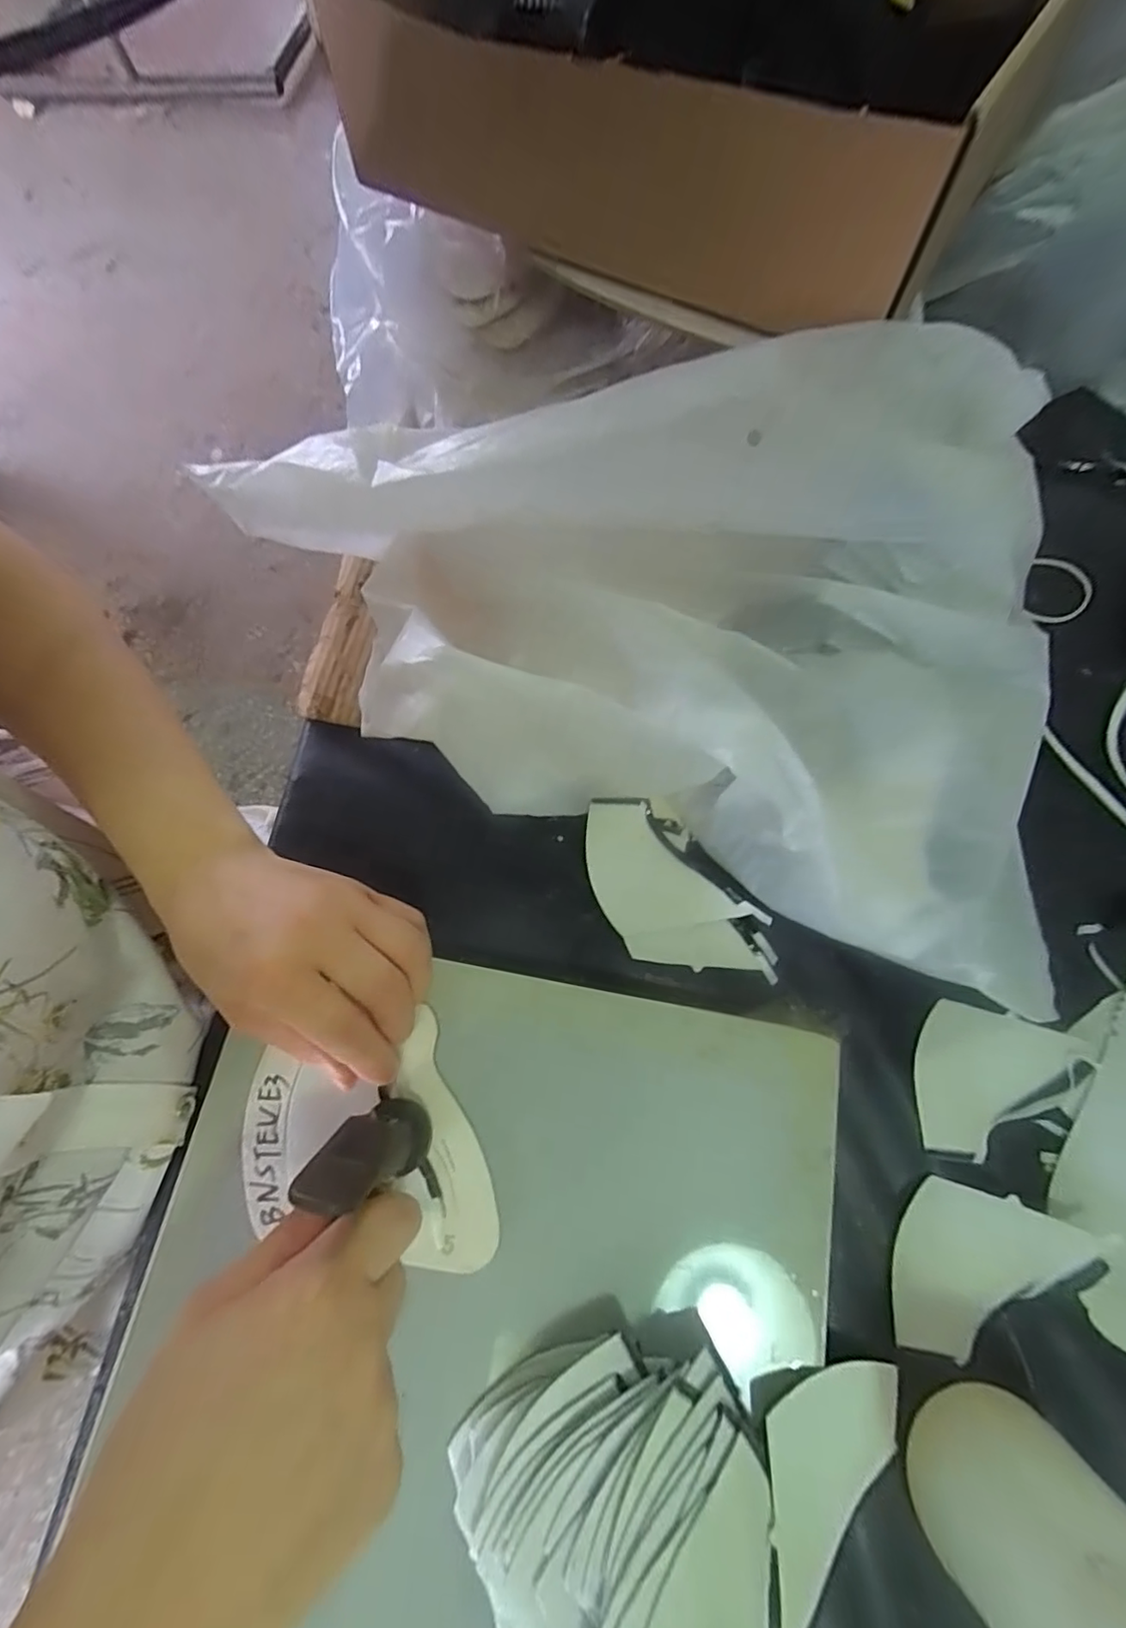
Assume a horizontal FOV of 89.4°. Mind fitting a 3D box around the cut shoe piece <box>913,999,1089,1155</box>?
[{"bbox_3d":[0.210,0.131,0.275,0.073,0.004,0.068,14,75,8],"label":"cut shoe piece"}]

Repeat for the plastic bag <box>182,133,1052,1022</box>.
[{"bbox_3d":[0.049,-0.123,0.296,0.415,0.127,0.263,24,76,10],"label":"plastic bag"}]

